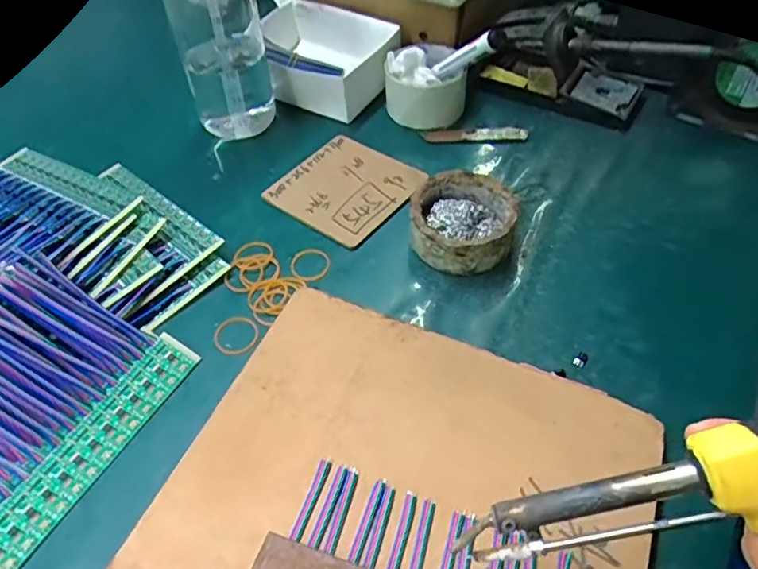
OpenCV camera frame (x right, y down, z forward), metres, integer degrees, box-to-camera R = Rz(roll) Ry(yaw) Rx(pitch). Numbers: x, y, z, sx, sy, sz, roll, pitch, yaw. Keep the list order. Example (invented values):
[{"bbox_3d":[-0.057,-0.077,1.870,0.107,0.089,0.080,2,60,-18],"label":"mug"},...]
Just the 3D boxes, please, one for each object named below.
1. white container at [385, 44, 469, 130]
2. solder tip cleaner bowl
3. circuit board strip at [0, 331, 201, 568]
[{"bbox_3d":[0.050,-0.220,0.589,0.083,0.063,0.088,2,51,6],"label":"white container"},{"bbox_3d":[0.068,-0.051,0.455,0.080,0.040,0.085,-2,51,2],"label":"solder tip cleaner bowl"},{"bbox_3d":[-0.180,0.100,0.355,0.032,0.004,0.164,35,56,0],"label":"circuit board strip"}]

